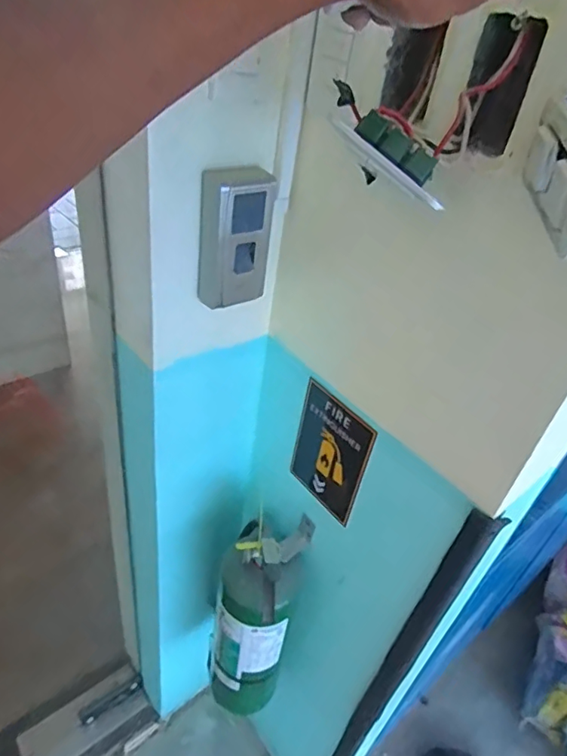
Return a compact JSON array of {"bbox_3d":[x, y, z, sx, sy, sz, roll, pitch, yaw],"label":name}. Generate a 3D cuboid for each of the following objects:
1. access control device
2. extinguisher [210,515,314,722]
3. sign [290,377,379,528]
[{"bbox_3d":[-0.056,-0.158,0.587,0.078,0.143,0.043,-20,46,-33],"label":"access control device"},{"bbox_3d":[-0.053,0.436,0.914,0.125,0.476,0.153,17,37,10],"label":"extinguisher"},{"bbox_3d":[0.063,0.107,0.717,0.012,0.177,0.126,-20,46,-37],"label":"sign"}]

